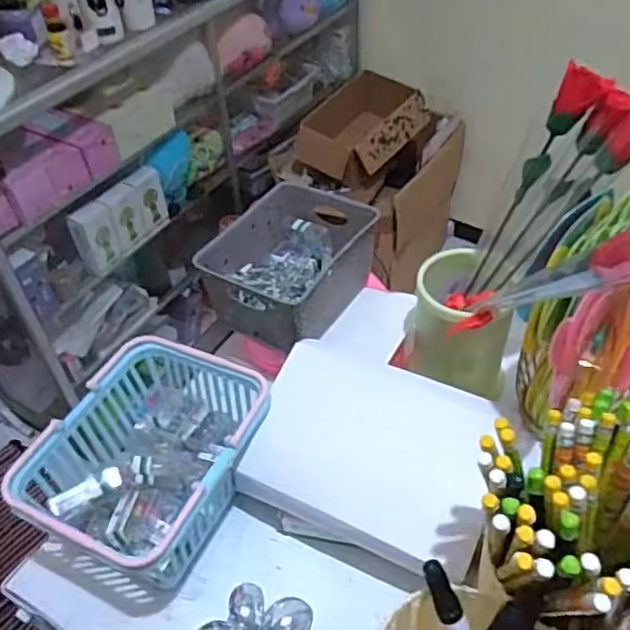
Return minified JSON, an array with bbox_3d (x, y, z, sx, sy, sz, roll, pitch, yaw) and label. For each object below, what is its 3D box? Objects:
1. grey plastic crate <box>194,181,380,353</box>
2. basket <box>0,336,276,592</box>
[{"bbox_3d":[-0.017,-0.044,0.562,0.113,0.069,0.161,23,51,25],"label":"grey plastic crate"},{"bbox_3d":[-0.113,0.104,0.460,0.127,0.076,0.169,15,48,19],"label":"basket"}]

